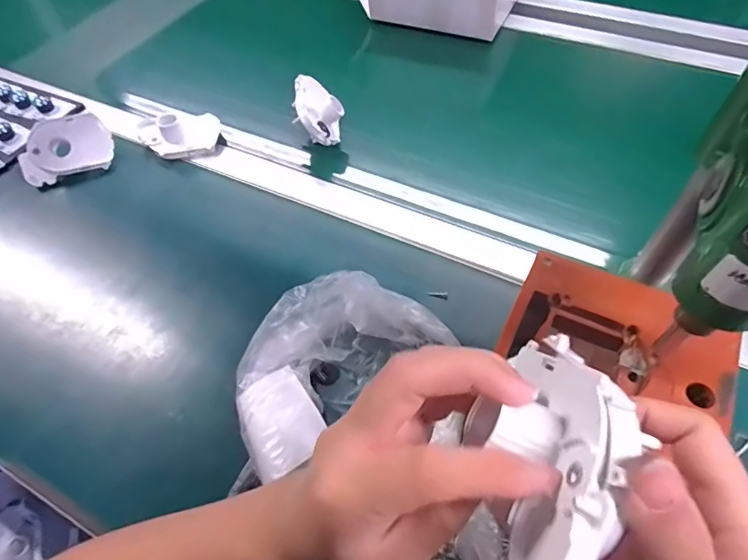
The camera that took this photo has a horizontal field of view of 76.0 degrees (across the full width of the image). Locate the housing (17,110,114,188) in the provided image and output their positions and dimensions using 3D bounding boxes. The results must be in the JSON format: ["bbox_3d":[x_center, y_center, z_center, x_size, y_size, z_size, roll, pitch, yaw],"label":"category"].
[{"bbox_3d":[-0.368,-0.155,0.572,0.105,0.042,0.064,-32,59,-20],"label":"housing"}]

